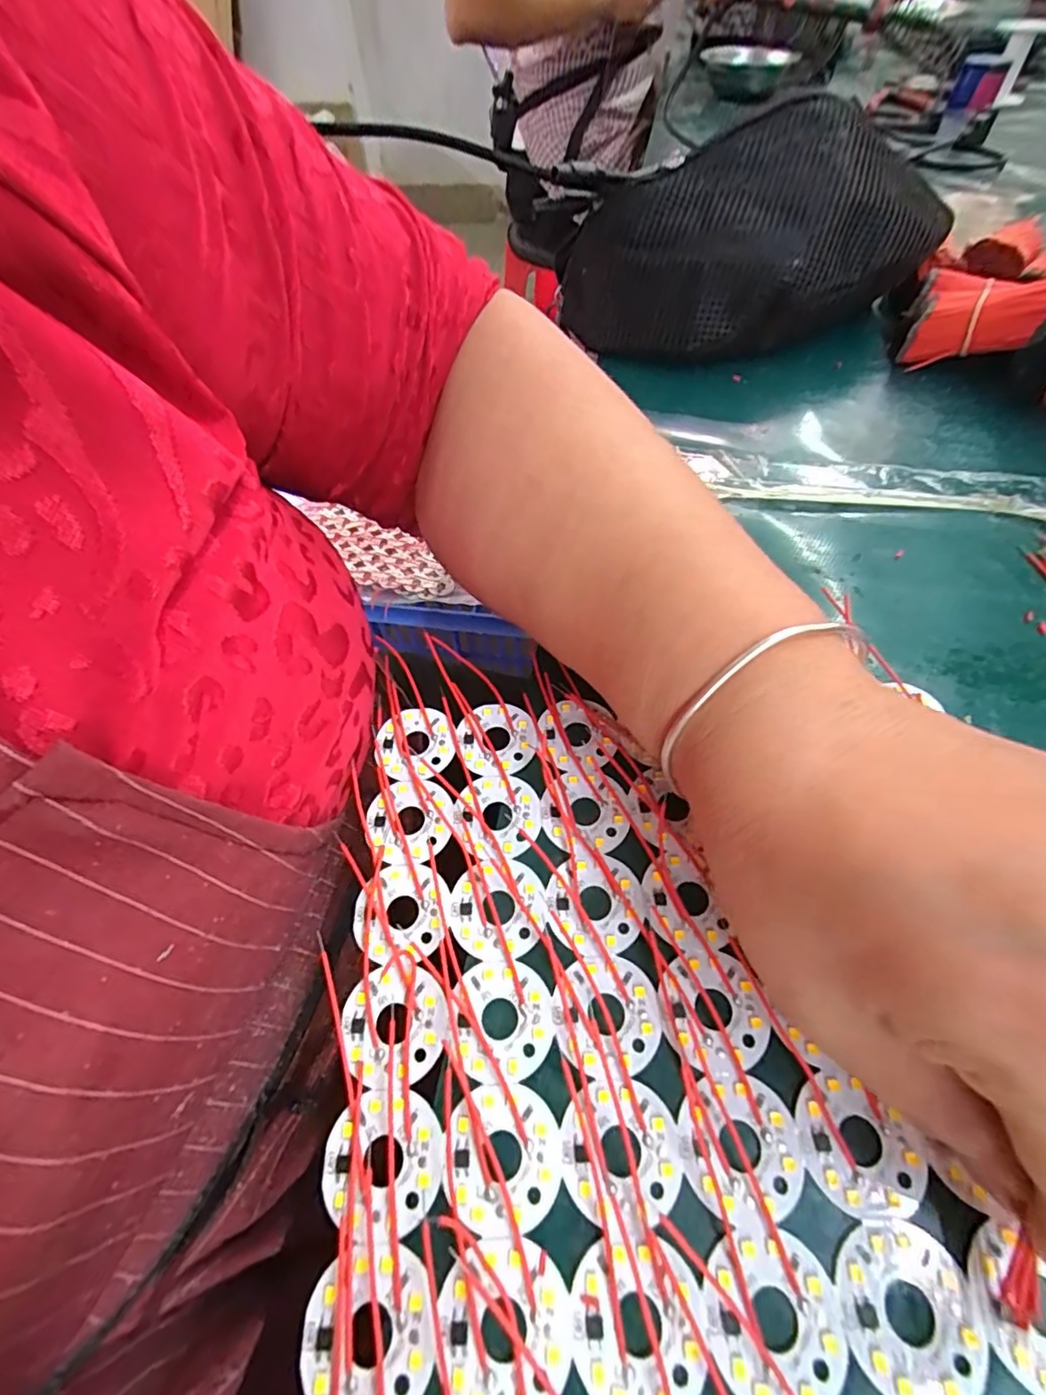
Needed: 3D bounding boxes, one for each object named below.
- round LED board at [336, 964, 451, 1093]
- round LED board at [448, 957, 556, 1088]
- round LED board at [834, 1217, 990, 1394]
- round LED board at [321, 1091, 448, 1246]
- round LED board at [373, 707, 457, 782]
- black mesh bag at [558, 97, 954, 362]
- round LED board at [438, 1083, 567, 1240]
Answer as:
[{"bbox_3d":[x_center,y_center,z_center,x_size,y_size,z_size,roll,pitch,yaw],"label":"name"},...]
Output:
[{"bbox_3d":[-0.038,0.094,0.160,0.031,0.004,0.031,-1,57,2],"label":"round LED board"},{"bbox_3d":[-0.006,0.092,0.159,0.029,0.004,0.031,-1,57,2],"label":"round LED board"},{"bbox_3d":[0.089,0.139,0.125,0.030,0.004,0.031,-1,57,2],"label":"round LED board"},{"bbox_3d":[-0.037,0.120,0.143,0.031,0.004,0.029,-1,57,2],"label":"round LED board"},{"bbox_3d":[-0.041,0.017,0.212,0.030,0.004,0.030,-1,57,2],"label":"round LED board"},{"bbox_3d":[0.132,-0.278,0.340,0.196,0.091,0.113,-14,58,-7],"label":"black mesh bag"},{"bbox_3d":[-0.006,0.118,0.142,0.030,0.004,0.031,-1,57,2],"label":"round LED board"}]

